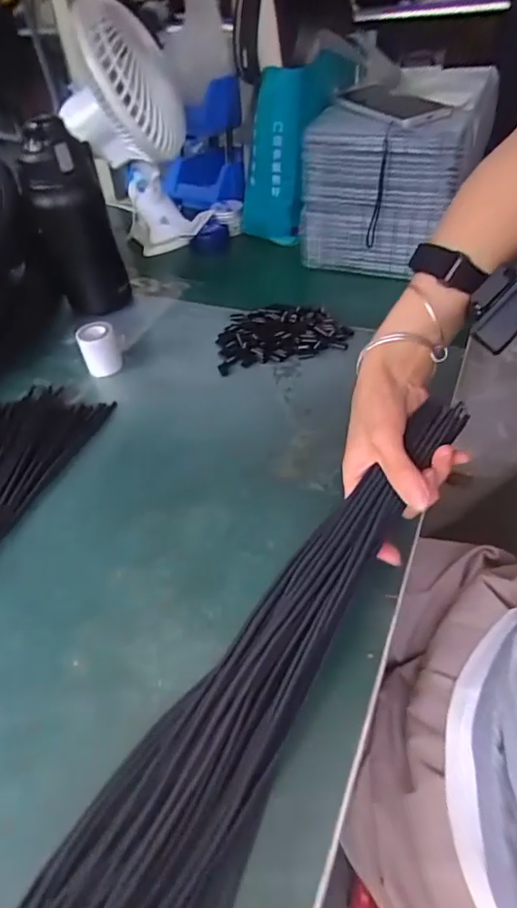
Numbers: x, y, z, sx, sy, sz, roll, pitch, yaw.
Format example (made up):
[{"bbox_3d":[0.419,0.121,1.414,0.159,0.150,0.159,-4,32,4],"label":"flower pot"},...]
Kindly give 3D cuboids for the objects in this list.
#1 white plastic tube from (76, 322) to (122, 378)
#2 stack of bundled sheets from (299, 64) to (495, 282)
[{"bbox_3d":[-0.197,-0.130,0.655,0.046,0.054,0.040,-21,47,-14],"label":"white plastic tube"},{"bbox_3d":[0.193,-0.406,0.769,0.211,0.204,0.235,11,48,17],"label":"stack of bundled sheets"}]

